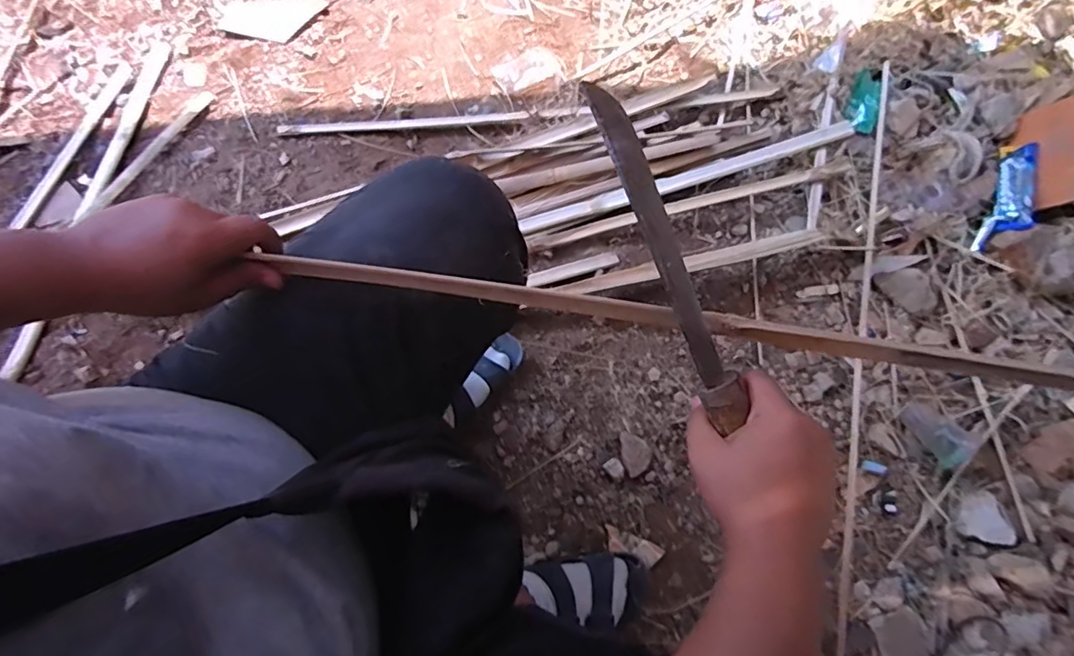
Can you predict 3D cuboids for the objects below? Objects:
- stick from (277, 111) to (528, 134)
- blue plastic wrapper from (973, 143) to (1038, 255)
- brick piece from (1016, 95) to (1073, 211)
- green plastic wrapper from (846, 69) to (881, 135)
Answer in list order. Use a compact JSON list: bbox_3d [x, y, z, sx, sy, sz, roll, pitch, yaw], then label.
[{"bbox_3d":[-0.238,-0.368,0.960,0.435,0.008,0.019,-4,74,-1],"label":"stick"},{"bbox_3d":[0.752,-0.209,0.857,0.061,0.023,0.200,15,69,33],"label":"blue plastic wrapper"},{"bbox_3d":[0.823,-0.287,0.859,0.090,0.021,0.238,1,58,39],"label":"brick piece"},{"bbox_3d":[0.567,-0.393,0.937,0.049,0.015,0.122,13,75,4],"label":"green plastic wrapper"}]

